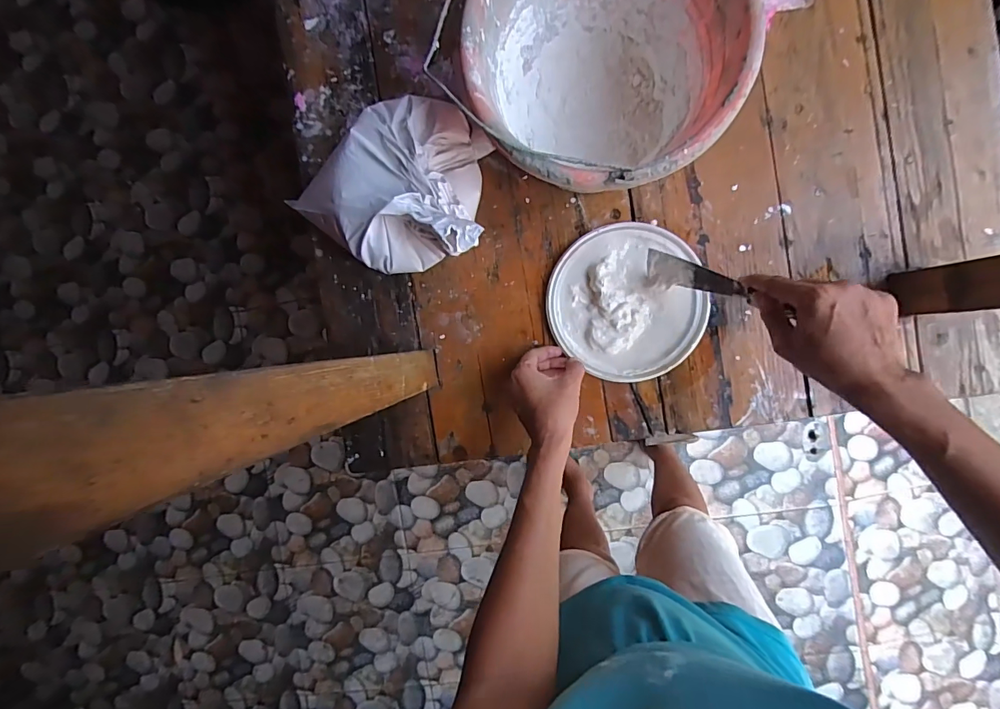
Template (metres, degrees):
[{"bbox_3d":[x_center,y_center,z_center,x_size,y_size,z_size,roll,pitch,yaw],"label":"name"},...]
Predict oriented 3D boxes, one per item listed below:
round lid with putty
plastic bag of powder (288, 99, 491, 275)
[{"bbox_3d":[0.144,-0.059,0.515,0.169,0.017,0.173,0,93,4],"label":"round lid with putty"},{"bbox_3d":[-0.102,-0.176,0.482,0.214,0.129,0.174,32,96,5],"label":"plastic bag of powder"}]

